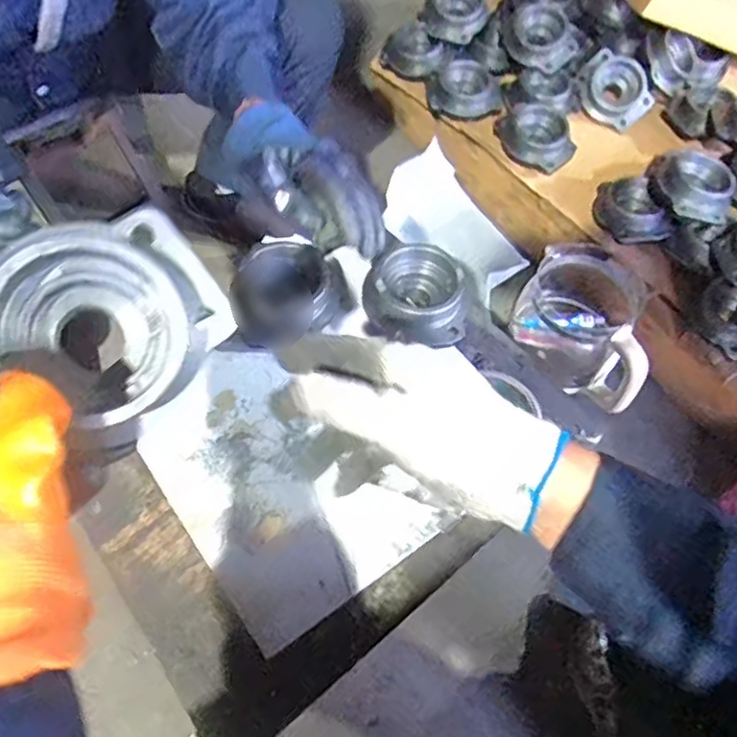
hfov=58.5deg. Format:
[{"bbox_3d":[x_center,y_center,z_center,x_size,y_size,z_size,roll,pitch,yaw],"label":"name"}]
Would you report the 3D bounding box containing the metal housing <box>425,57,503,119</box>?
[{"bbox_3d":[0.153,-0.456,1.076,0.100,0.052,0.092,1,59,-2],"label":"metal housing"}]

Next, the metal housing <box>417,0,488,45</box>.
[{"bbox_3d":[0.141,-0.599,1.095,0.109,0.091,0.050,20,60,9],"label":"metal housing"}]

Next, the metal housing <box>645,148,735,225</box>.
[{"bbox_3d":[0.432,-0.247,0.884,0.098,0.056,0.088,18,60,7],"label":"metal housing"}]

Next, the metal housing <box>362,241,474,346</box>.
[{"bbox_3d":[0.046,-0.068,0.628,0.098,0.047,0.086,7,59,1],"label":"metal housing"}]

